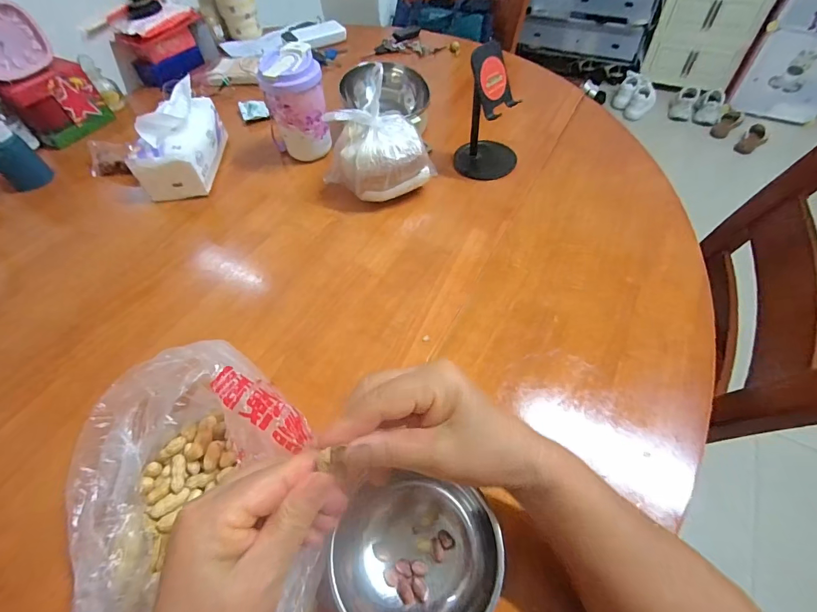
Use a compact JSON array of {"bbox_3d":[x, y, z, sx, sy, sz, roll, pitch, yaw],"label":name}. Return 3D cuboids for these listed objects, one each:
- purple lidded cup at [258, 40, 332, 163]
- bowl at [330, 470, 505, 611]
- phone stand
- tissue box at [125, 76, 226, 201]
[{"bbox_3d":[-0.168,-0.296,0.588,0.092,0.147,0.081,-18,55,-9],"label":"purple lidded cup"},{"bbox_3d":[0.005,0.186,0.281,0.111,0.054,0.106,-2,54,2],"label":"bowl"},{"bbox_3d":[0.114,-0.272,0.544,0.087,0.151,0.085,-2,54,2],"label":"phone stand"},{"bbox_3d":[-0.352,-0.254,0.591,0.095,0.098,0.155,-6,54,0],"label":"tissue box"}]

